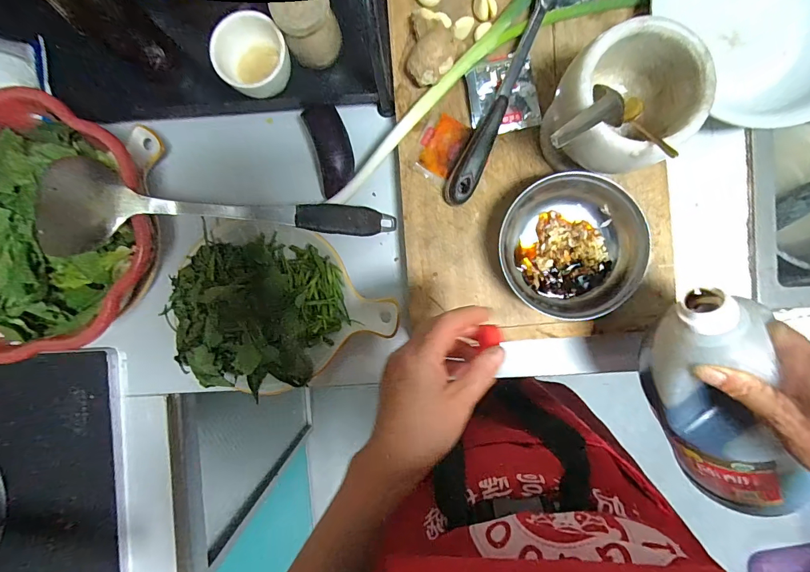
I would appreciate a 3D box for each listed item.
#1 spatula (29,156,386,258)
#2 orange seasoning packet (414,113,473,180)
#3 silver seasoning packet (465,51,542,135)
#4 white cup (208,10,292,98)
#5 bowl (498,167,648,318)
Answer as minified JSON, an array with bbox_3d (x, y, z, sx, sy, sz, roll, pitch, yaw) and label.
[{"bbox_3d":[-0.180,-0.074,0.408,0.338,0.047,0.085,0,91,-17],"label":"spatula"},{"bbox_3d":[0.038,-0.148,0.415,0.043,0.009,0.060,30,92,2],"label":"orange seasoning packet"},{"bbox_3d":[0.102,-0.201,0.409,0.072,0.015,0.077,-13,90,3],"label":"silver seasoning packet"},{"bbox_3d":[-0.150,-0.227,0.394,0.068,0.052,0.070,0,91,3],"label":"white cup"},{"bbox_3d":[0.163,-0.039,0.394,0.138,0.047,0.128,0,91,3],"label":"bowl"}]

